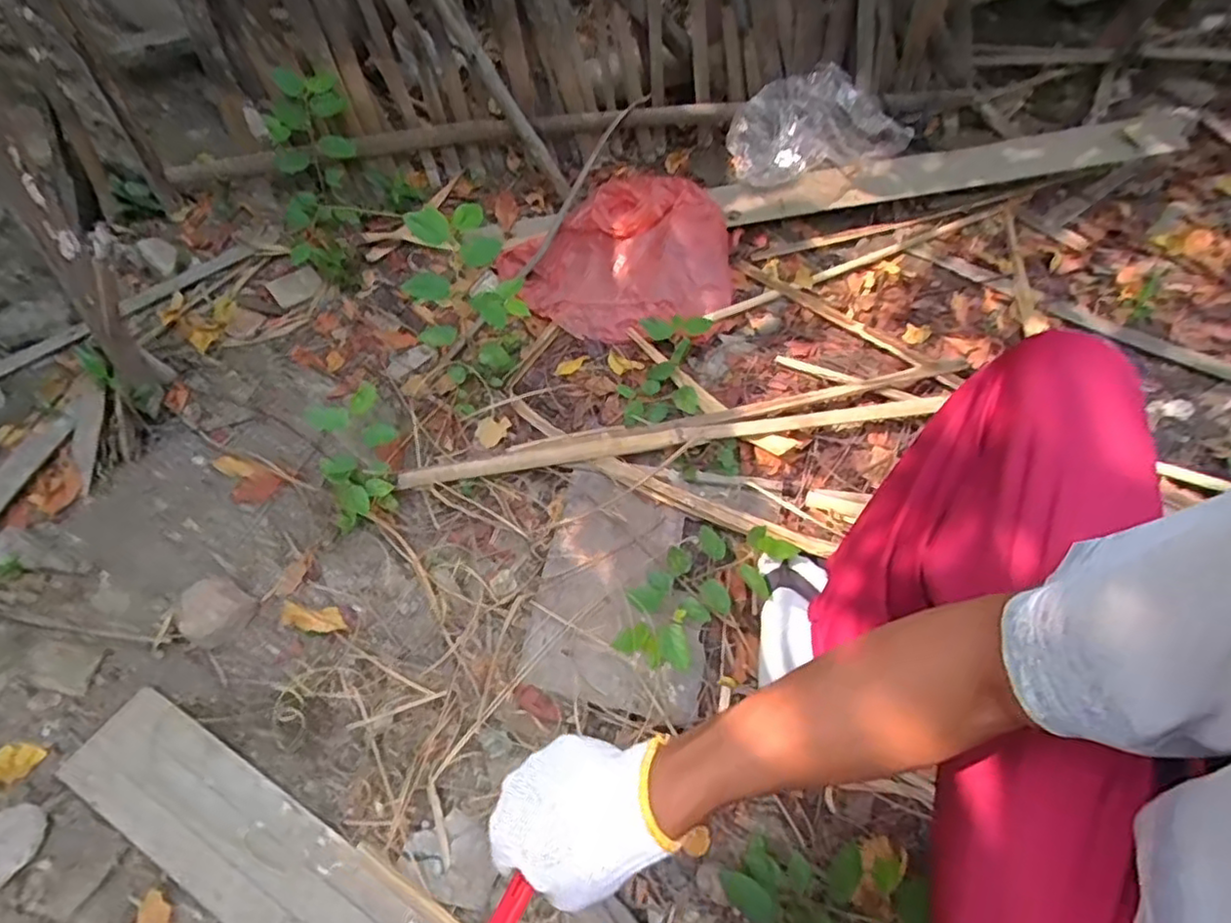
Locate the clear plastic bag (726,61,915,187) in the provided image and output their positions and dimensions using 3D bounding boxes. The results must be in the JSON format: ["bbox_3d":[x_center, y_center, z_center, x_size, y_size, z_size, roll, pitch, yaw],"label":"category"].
[{"bbox_3d":[0.352,-0.611,1.194,0.291,0.121,0.157,-19,53,-9],"label":"clear plastic bag"}]

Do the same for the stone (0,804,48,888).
[{"bbox_3d":[-0.579,0.365,0.635,0.042,0.030,0.069,4,53,9],"label":"stone"}]

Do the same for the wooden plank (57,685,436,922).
[{"bbox_3d":[-0.290,0.422,0.637,0.599,0.020,0.107,28,57,15],"label":"wooden plank"}]

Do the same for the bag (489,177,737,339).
[{"bbox_3d":[0.012,-0.353,1.150,0.381,0.103,0.289,-24,54,-12],"label":"bag"}]

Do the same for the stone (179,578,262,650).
[{"bbox_3d":[-0.477,0.179,0.795,0.077,0.039,0.075,27,59,24],"label":"stone"}]

